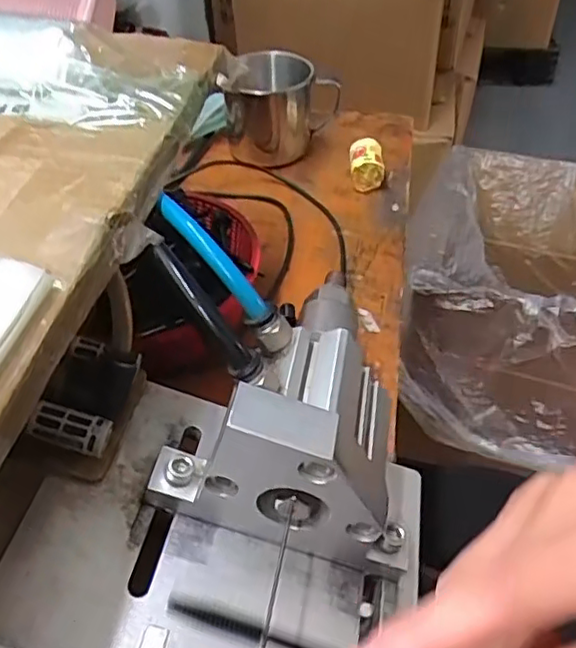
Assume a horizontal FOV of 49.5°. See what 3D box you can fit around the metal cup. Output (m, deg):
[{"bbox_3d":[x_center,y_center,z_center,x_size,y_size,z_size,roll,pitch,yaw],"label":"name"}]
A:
[{"bbox_3d":[-0.005,-0.178,0.512,0.092,0.076,0.080,0,44,3],"label":"metal cup"}]

